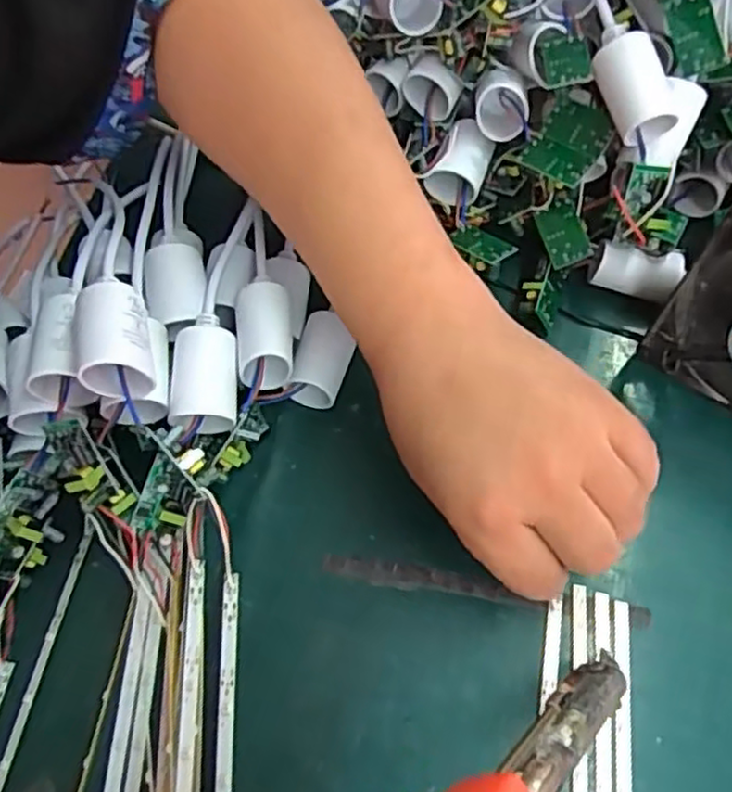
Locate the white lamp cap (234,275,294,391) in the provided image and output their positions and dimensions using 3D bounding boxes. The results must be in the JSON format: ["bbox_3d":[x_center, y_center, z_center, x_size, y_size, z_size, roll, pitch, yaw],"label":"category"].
[{"bbox_3d":[-0.047,-0.030,0.326,0.025,0.025,0.045,-4,64,-1],"label":"white lamp cap"}]

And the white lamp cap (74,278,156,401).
[{"bbox_3d":[-0.101,-0.026,0.284,0.026,0.023,0.045,-8,64,-3],"label":"white lamp cap"}]

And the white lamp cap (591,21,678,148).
[{"bbox_3d":[0.124,-0.146,0.324,0.025,0.021,0.054,-24,95,-10],"label":"white lamp cap"}]

